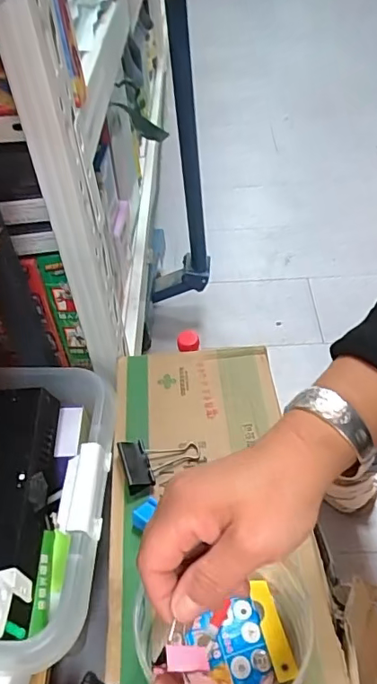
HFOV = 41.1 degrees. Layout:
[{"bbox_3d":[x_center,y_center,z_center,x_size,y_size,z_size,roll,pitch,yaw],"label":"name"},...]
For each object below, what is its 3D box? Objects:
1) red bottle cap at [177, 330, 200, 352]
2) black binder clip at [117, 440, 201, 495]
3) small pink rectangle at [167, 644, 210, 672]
[{"bbox_3d":[0.000,0.001,0.719,0.031,0.015,0.032,-2,46,3],"label":"red bottle cap"},{"bbox_3d":[-0.027,0.118,0.507,0.079,0.019,0.051,-14,47,-9],"label":"black binder clip"},{"bbox_3d":[-0.001,0.157,0.250,0.022,0.004,0.011,9,51,-14],"label":"small pink rectangle"}]

